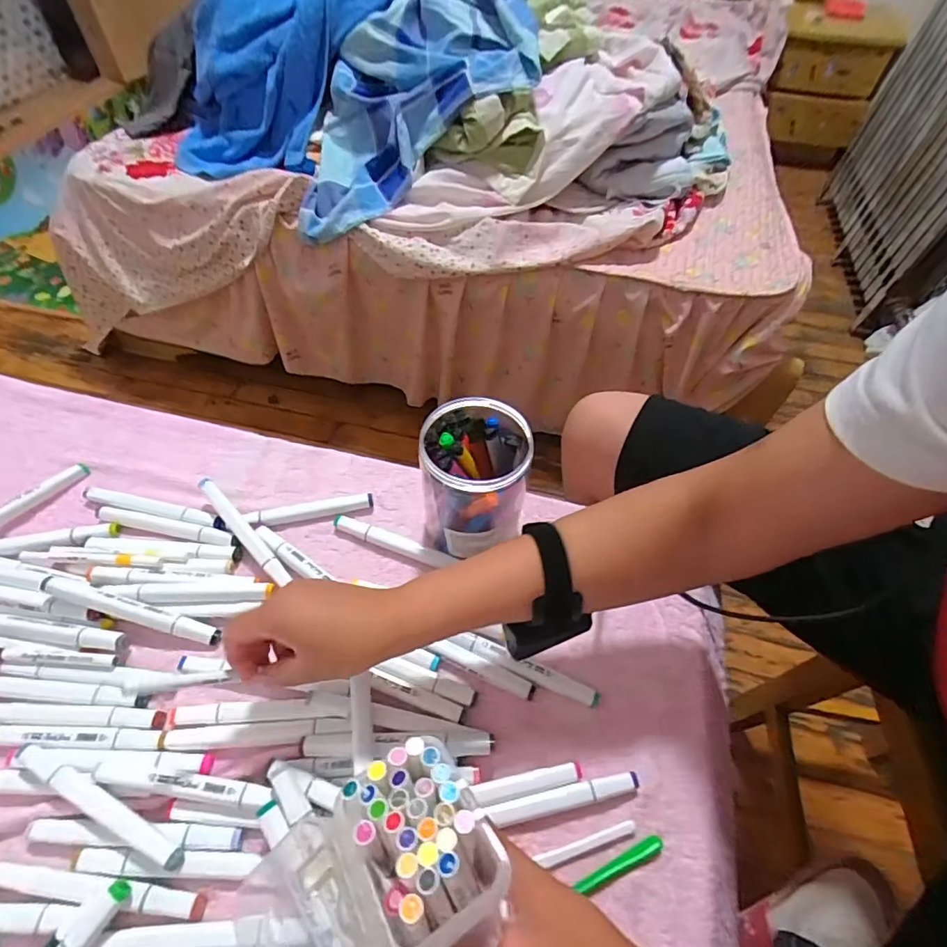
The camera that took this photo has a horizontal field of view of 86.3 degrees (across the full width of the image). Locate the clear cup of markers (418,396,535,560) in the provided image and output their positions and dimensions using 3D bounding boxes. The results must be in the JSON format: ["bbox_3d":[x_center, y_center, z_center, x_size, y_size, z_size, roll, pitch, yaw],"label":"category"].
[{"bbox_3d":[-0.004,0.013,0.483,0.088,0.142,0.093,1,55,-2],"label":"clear cup of markers"}]

